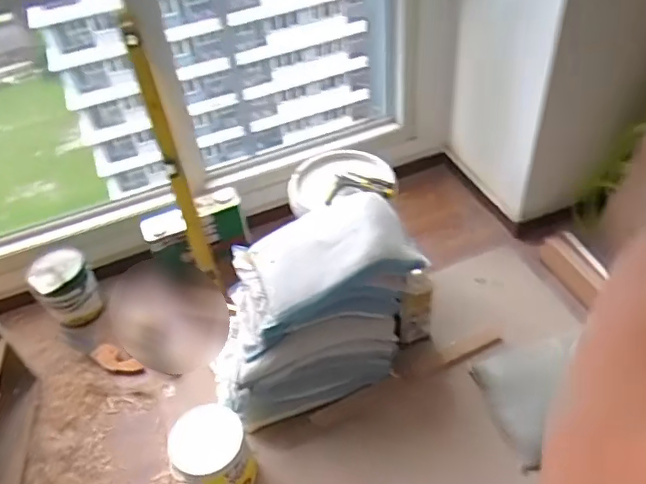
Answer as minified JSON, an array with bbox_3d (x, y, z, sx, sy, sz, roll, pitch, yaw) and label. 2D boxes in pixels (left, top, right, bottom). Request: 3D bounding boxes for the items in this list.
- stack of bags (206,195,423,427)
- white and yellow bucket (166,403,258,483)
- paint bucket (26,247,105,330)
[{"bbox_3d":[-0.048,0.170,1.501,0.558,0.420,0.339,-19,45,-11],"label":"stack of bags"},{"bbox_3d":[-0.255,0.508,1.351,0.155,0.230,0.173,-11,44,-4],"label":"white and yellow bucket"},{"bbox_3d":[-0.797,0.137,1.782,0.169,0.225,0.139,-34,50,-25],"label":"paint bucket"}]

